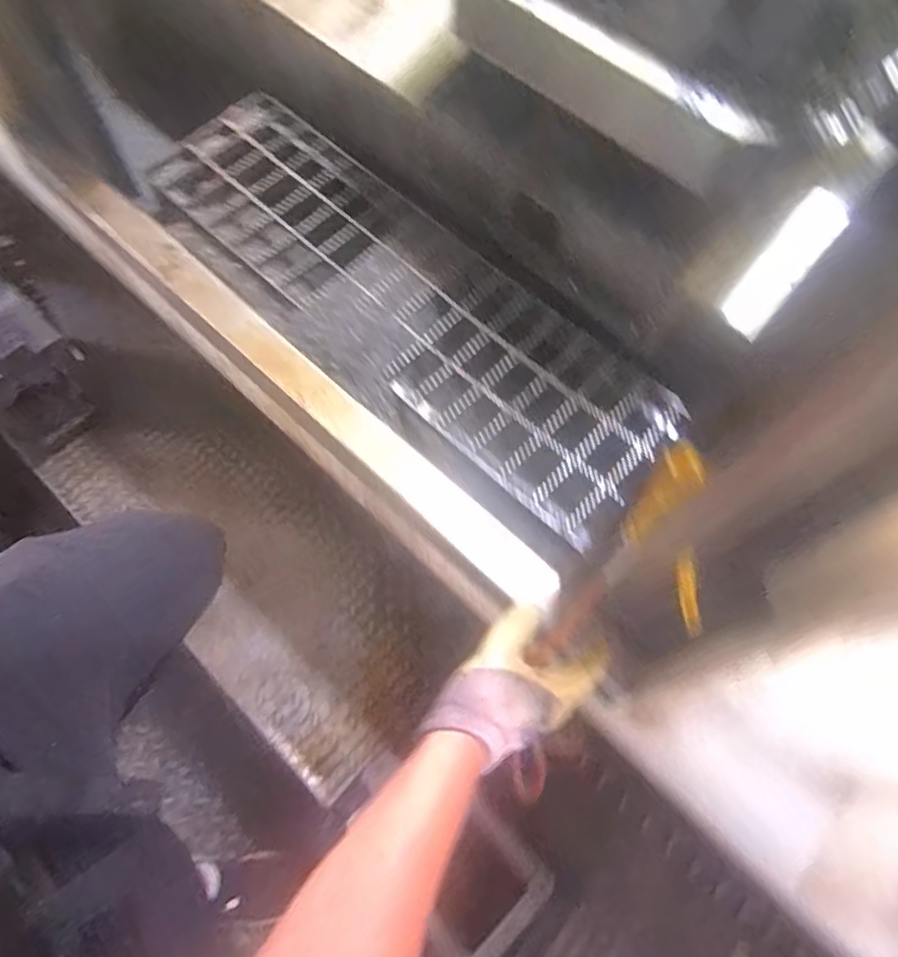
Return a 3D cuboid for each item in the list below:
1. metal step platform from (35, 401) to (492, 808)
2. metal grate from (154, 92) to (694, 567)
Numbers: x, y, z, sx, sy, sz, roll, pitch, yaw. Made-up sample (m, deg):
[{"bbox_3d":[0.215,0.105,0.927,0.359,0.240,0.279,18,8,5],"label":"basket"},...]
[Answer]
[{"bbox_3d":[-0.396,0.147,1.276,0.883,0.069,0.417,43,73,15],"label":"metal step platform"},{"bbox_3d":[-0.102,-0.342,1.172,1.119,0.064,0.346,42,73,14],"label":"metal grate"}]

